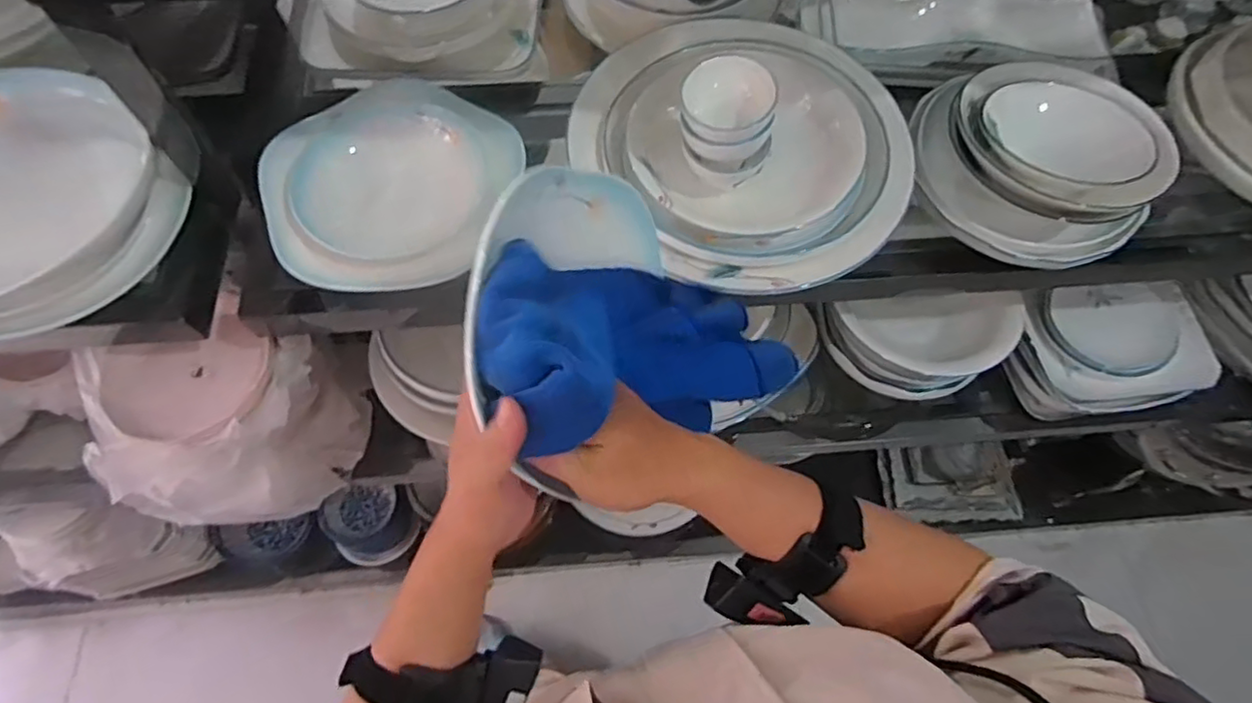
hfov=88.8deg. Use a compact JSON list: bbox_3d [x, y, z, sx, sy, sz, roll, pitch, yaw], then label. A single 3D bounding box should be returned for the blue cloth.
[{"bbox_3d":[0.025,-0.006,0.464,0.058,0.306,0.118,-43,66,29],"label":"blue cloth"}]

